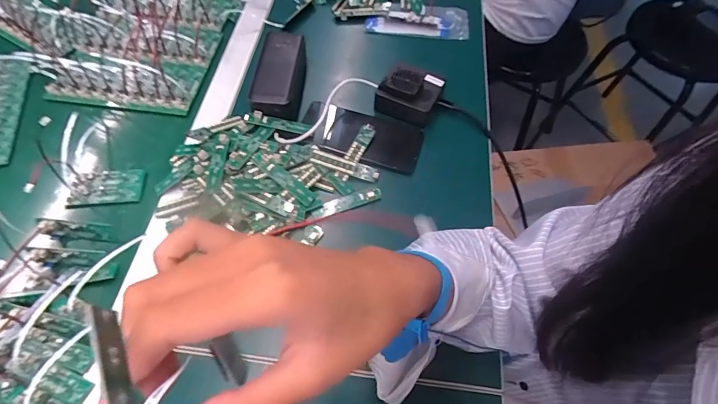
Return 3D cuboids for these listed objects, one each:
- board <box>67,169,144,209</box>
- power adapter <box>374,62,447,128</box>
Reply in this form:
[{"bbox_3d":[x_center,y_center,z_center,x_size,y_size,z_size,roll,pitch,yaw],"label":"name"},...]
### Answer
[{"bbox_3d":[-0.295,-0.017,0.483,0.080,0.011,0.043,-4,58,-5],"label":"board"},{"bbox_3d":[0.068,-0.145,0.545,0.080,0.048,0.069,19,59,10],"label":"power adapter"}]

